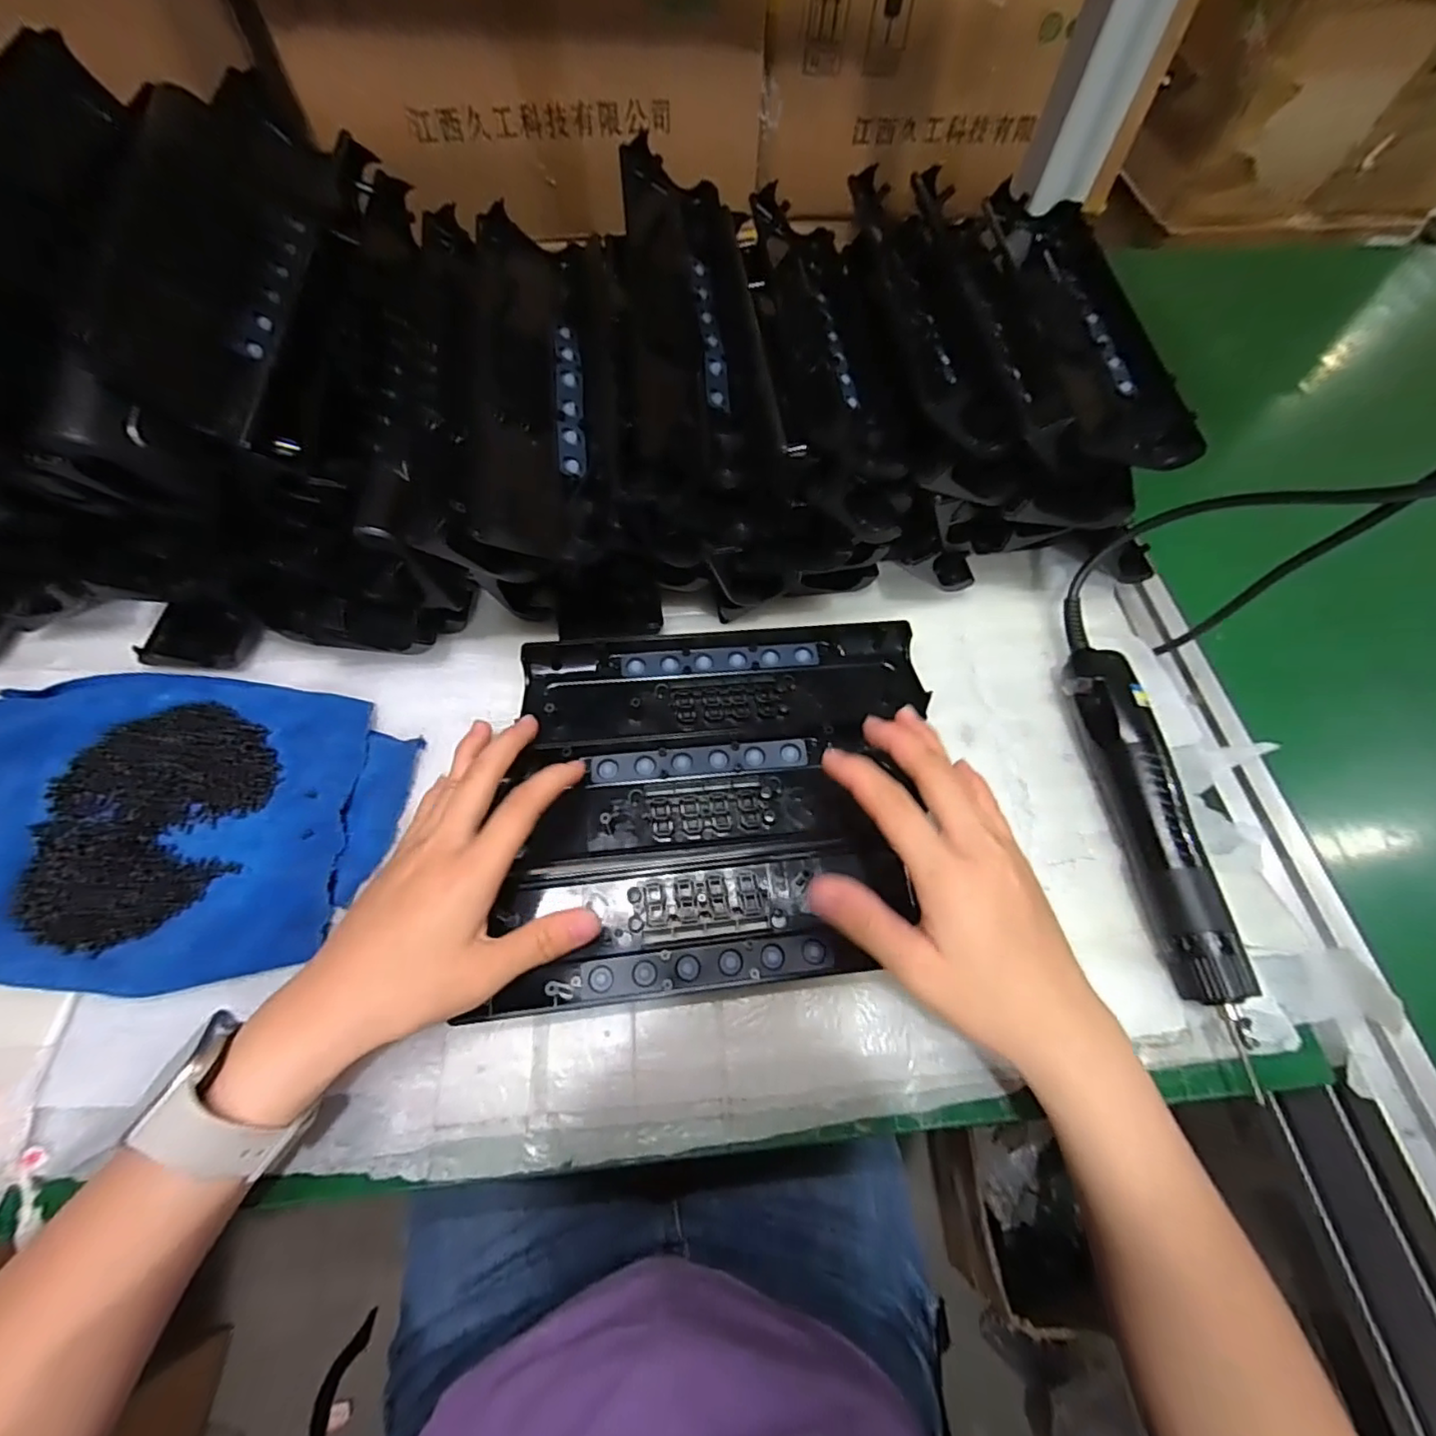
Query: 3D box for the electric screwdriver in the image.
[{"bbox_3d":[0.242,0.050,0.346,0.034,0.035,0.258,-1,63,-4],"label":"electric screwdriver"}]

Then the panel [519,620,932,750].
[{"bbox_3d":[0.006,-0.024,0.381,0.245,0.016,0.080,-2,63,-4],"label":"panel"}]

